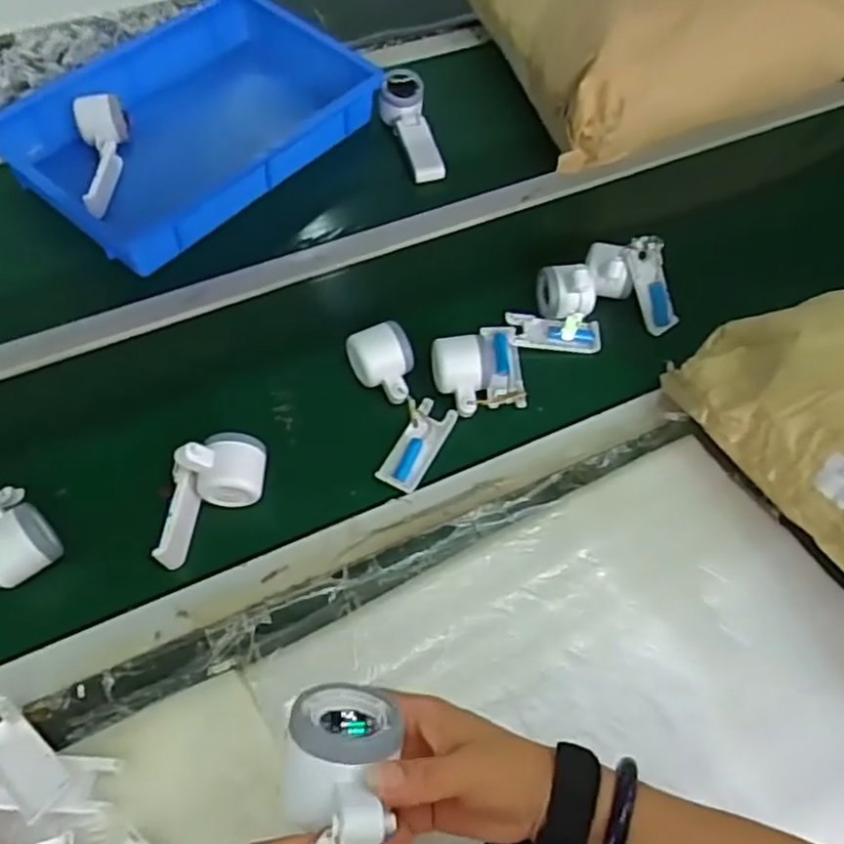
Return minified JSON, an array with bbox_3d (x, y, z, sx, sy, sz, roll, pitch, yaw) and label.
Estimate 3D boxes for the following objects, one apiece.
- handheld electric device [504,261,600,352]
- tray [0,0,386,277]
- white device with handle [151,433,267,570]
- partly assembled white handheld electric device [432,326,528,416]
[{"bbox_3d":[0.152,-0.127,0.762,0.100,0.084,0.077,11,59,4],"label":"handheld electric device"},{"bbox_3d":[-0.303,-0.395,0.906,0.306,0.092,0.426,38,65,19],"label":"tray"},{"bbox_3d":[-0.203,0.064,0.643,0.131,0.072,0.063,-39,68,-22],"label":"white device with handle"},{"bbox_3d":[0.064,-0.065,0.732,0.100,0.060,0.103,-12,60,-10],"label":"partly assembled white handheld electric device"}]

